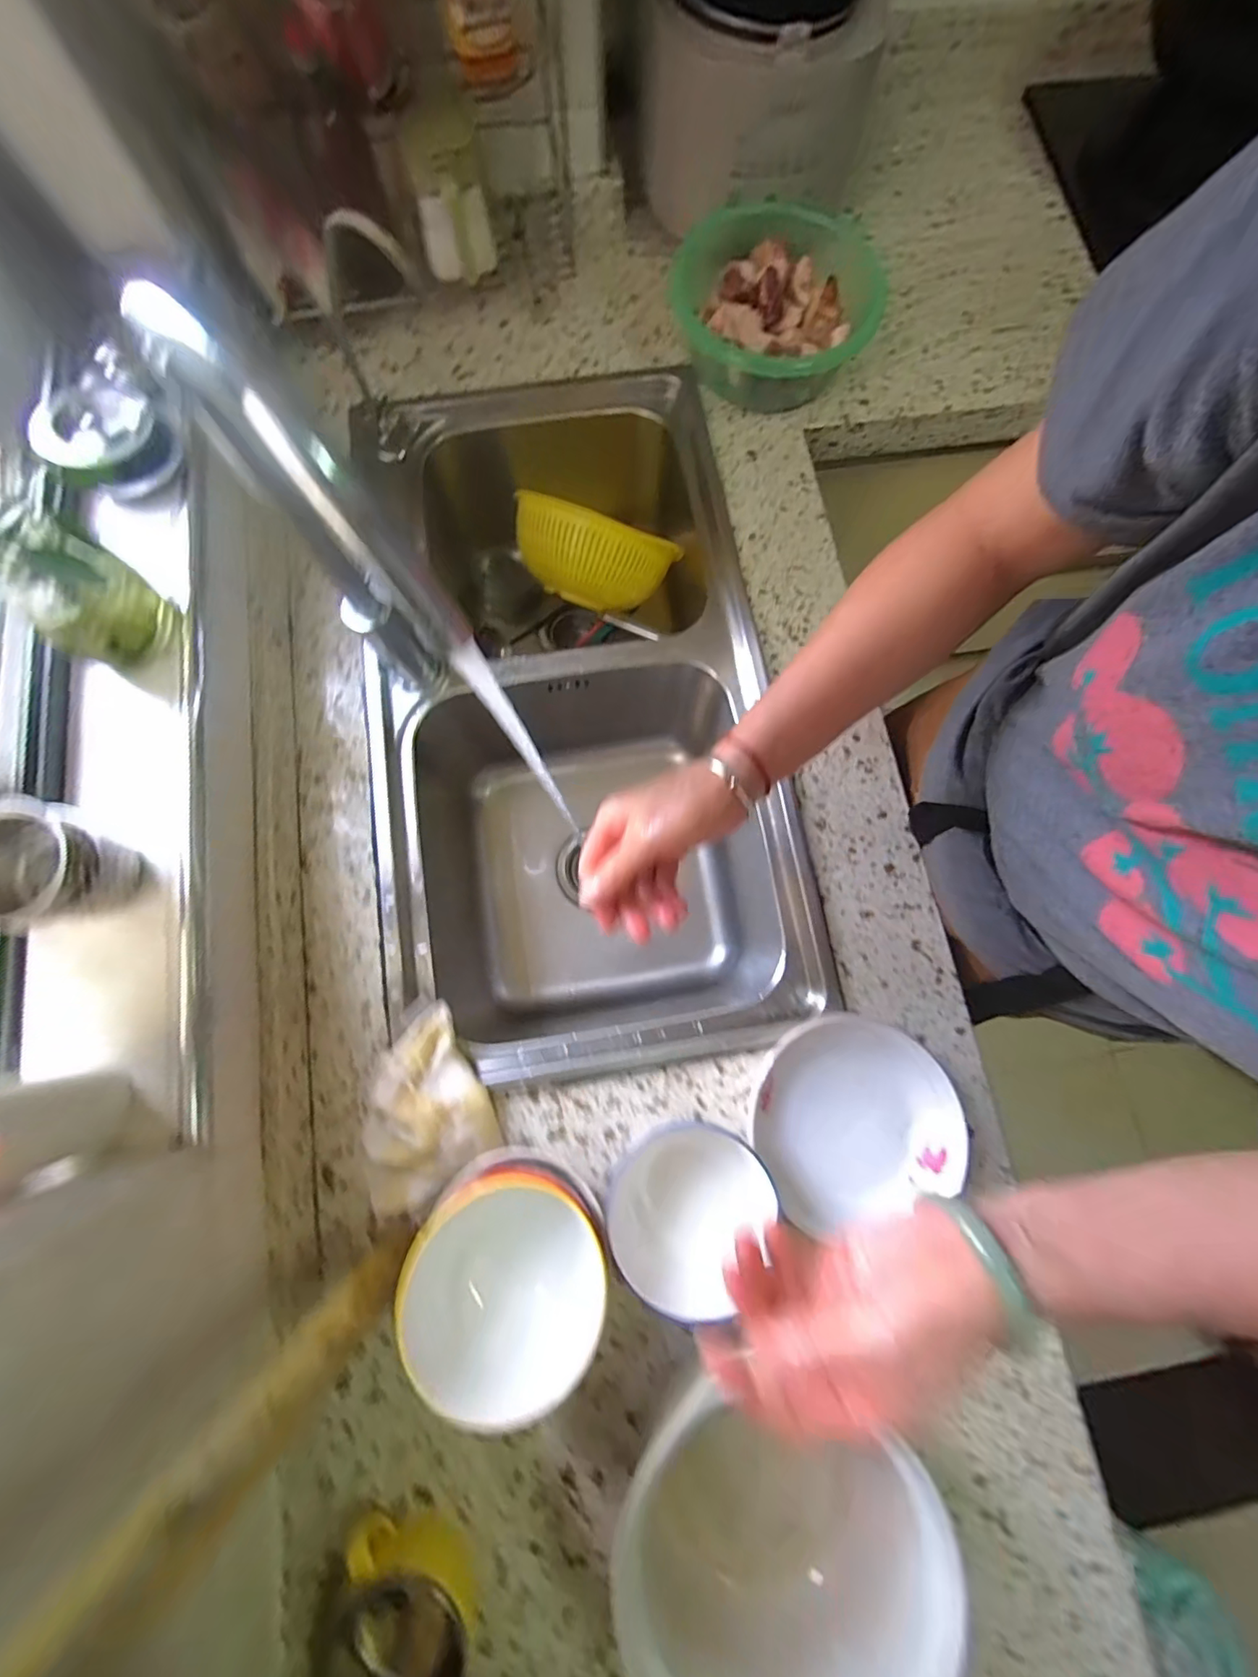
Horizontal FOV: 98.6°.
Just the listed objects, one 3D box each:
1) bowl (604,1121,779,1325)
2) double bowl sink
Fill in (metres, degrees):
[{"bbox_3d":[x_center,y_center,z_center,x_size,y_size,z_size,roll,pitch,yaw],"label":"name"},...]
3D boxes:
[{"bbox_3d":[0.048,0.285,0.424,0.105,0.070,0.123,38,80,6],"label":"bowl"},{"bbox_3d":[-0.071,-0.143,0.655,0.390,0.236,0.742,-9,79,-3],"label":"double bowl sink"}]

